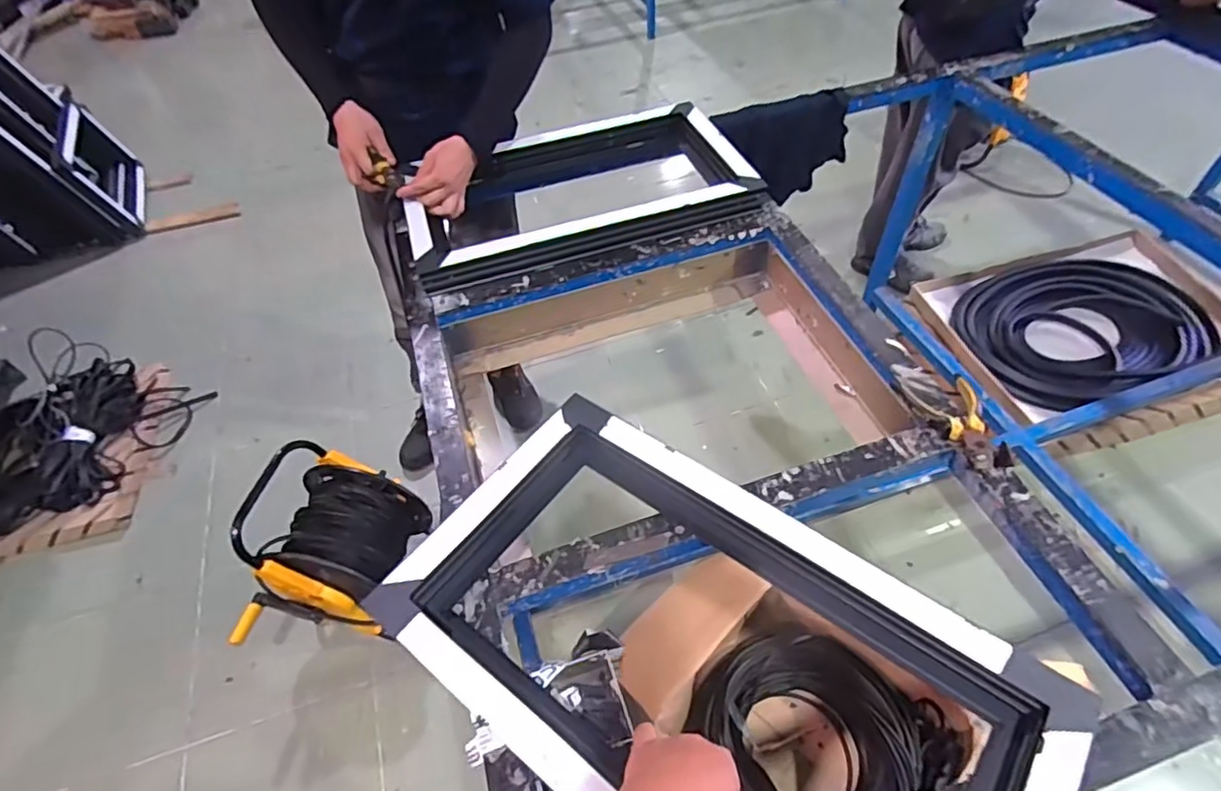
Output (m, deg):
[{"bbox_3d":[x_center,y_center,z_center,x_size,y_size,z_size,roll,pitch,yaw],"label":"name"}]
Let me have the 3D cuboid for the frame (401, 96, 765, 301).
[{"bbox_3d":[-0.066,-0.373,1.139,0.596,0.075,0.346,-16,50,-9],"label":"frame"}]

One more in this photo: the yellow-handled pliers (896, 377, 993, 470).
[{"bbox_3d":[0.426,0.028,0.773,0.074,0.031,0.157,-5,50,1],"label":"yellow-handled pliers"}]

